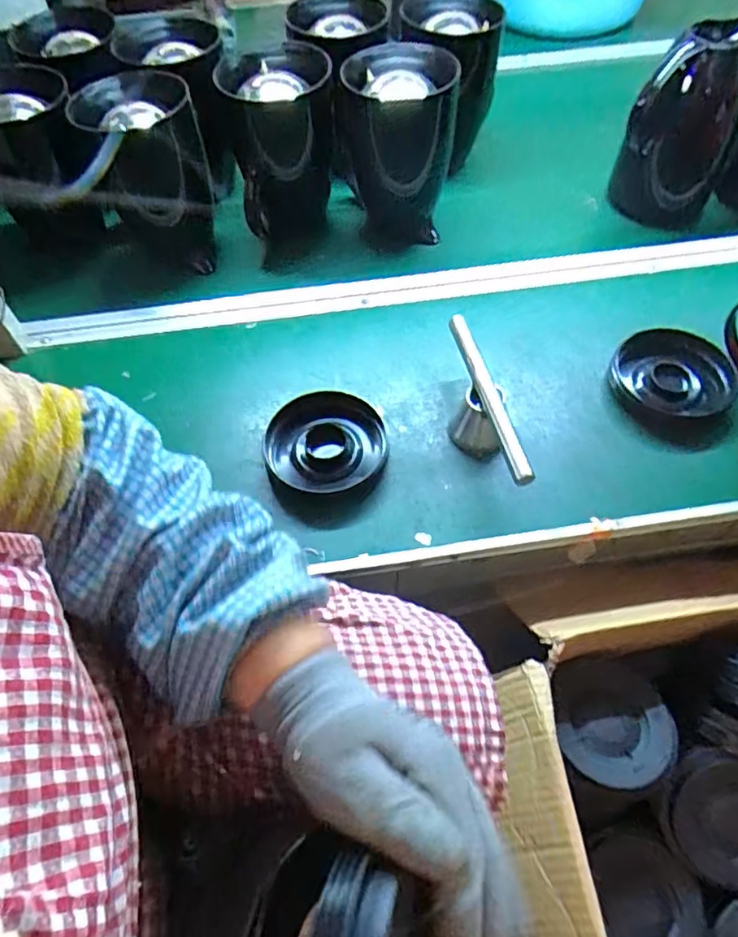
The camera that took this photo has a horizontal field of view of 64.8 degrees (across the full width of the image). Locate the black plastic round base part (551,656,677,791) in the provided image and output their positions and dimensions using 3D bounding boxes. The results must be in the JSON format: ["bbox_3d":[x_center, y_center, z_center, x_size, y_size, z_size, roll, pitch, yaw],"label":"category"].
[{"bbox_3d":[0.221,0.229,0.524,0.107,0.026,0.100,-1,57,1],"label":"black plastic round base part"}]

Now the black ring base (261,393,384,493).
[{"bbox_3d":[-0.042,-0.021,0.573,0.116,0.031,0.112,-10,57,-5],"label":"black ring base"}]

